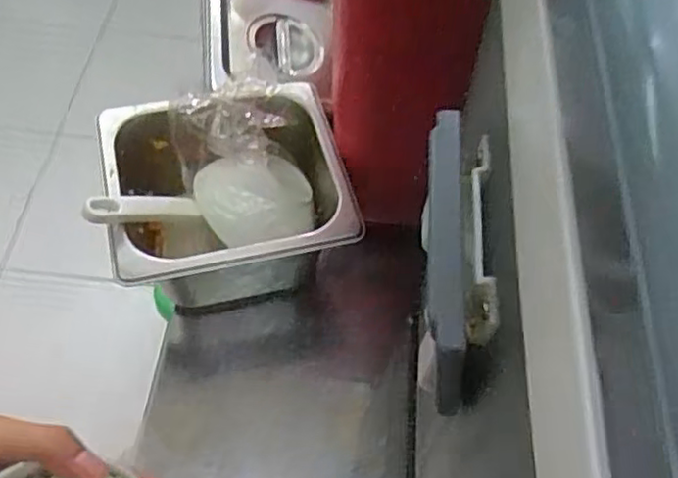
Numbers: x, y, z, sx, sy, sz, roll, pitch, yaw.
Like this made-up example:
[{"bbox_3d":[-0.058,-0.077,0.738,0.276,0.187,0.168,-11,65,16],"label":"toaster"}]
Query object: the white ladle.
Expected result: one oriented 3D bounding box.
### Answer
[{"bbox_3d":[-0.093,-0.024,0.476,0.155,0.045,0.084,-14,60,-13],"label":"white ladle"}]

